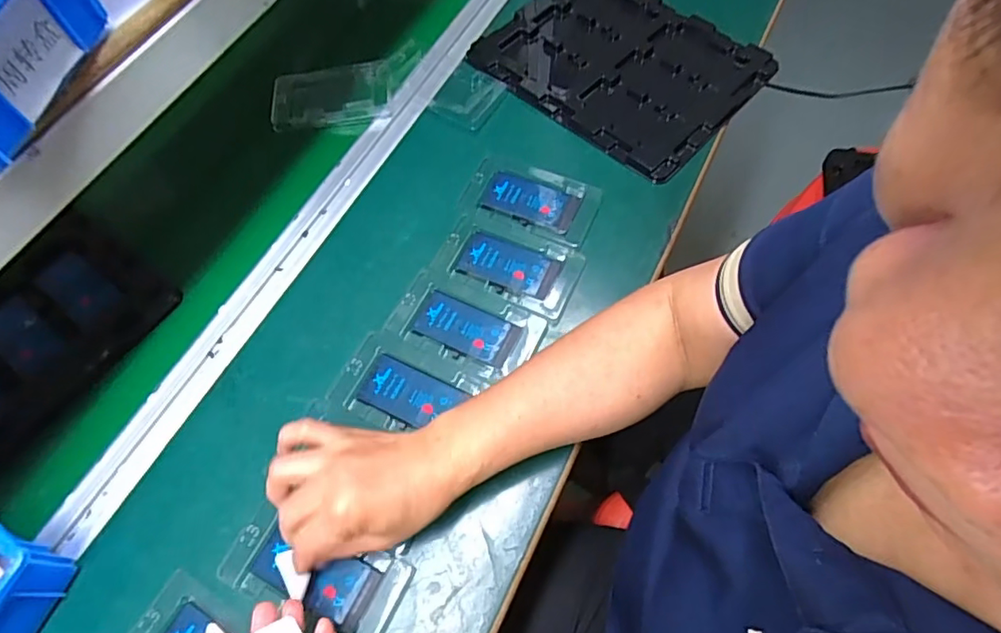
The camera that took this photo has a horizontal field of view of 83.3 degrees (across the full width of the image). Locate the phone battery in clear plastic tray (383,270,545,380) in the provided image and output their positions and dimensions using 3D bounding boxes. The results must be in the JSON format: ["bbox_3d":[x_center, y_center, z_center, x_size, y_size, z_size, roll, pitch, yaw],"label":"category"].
[{"bbox_3d":[-0.031,0.008,0.490,0.125,0.011,0.071,22,66,12],"label":"phone battery in clear plastic tray"}]

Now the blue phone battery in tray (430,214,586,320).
[{"bbox_3d":[0.006,-0.050,0.517,0.129,0.005,0.070,21,66,11],"label":"blue phone battery in tray"}]

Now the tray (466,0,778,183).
[{"bbox_3d":[0.130,-0.282,0.623,0.272,0.015,0.212,41,71,19],"label":"tray"}]

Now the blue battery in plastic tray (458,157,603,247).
[{"bbox_3d":[0.029,-0.116,0.549,0.127,0.006,0.071,21,66,12],"label":"blue battery in plastic tray"}]

